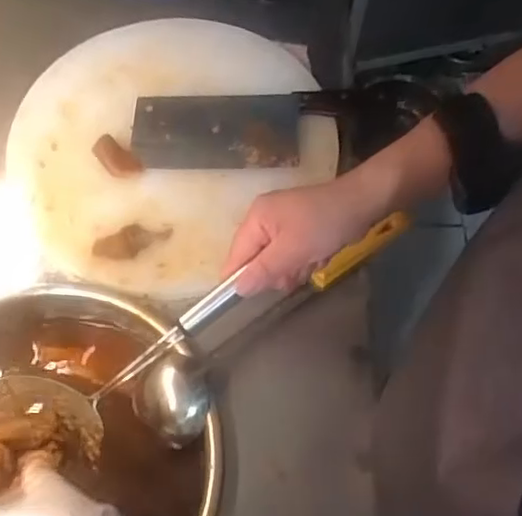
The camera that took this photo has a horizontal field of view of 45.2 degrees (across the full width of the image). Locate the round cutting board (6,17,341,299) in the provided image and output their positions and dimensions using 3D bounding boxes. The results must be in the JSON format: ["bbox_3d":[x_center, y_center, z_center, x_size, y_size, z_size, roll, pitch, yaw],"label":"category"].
[{"bbox_3d":[-0.109,-0.138,0.718,0.321,0.025,0.360,40,69,15],"label":"round cutting board"}]

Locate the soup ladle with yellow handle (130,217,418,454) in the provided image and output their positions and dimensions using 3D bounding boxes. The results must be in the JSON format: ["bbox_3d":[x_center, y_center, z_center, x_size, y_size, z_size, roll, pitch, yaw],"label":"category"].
[{"bbox_3d":[0.007,0.056,0.632,0.315,0.080,0.070,-39,72,-19],"label":"soup ladle with yellow handle"}]

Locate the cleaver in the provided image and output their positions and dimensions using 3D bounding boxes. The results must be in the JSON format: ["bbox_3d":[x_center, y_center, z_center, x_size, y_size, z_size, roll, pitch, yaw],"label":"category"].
[{"bbox_3d":[0.003,-0.149,0.712,0.293,0.032,0.093,1,64,-2],"label":"cleaver"}]

